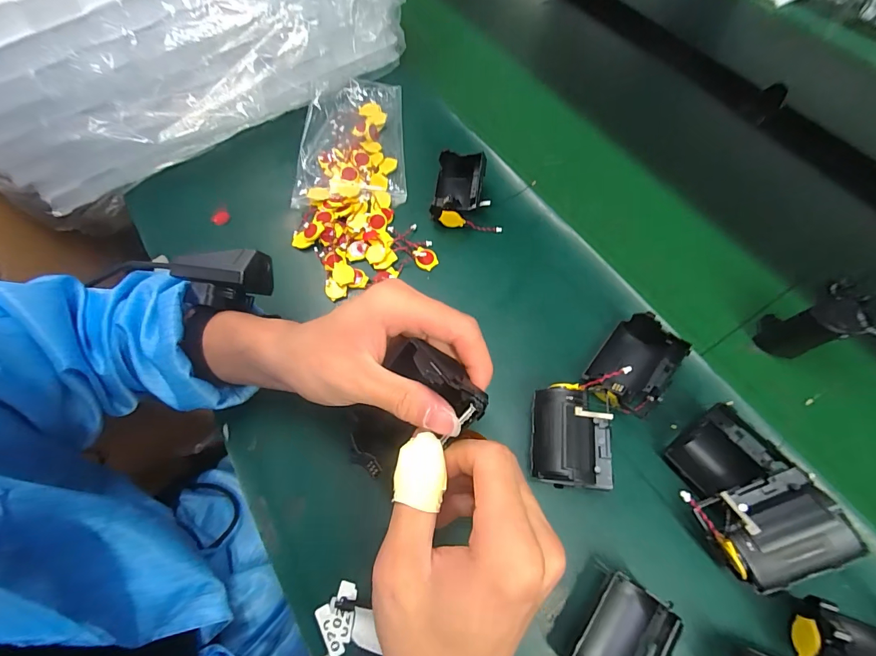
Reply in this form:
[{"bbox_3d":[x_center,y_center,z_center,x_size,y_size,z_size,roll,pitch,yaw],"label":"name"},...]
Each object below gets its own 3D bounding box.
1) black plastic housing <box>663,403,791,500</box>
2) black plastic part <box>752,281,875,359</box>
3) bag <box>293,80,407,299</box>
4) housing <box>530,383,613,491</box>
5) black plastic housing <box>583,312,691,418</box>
[{"bbox_3d":[0.200,0.093,0.286,0.054,0.033,0.055,-34,68,-14],"label":"black plastic housing"},{"bbox_3d":[0.295,0.003,0.312,0.035,0.070,0.049,-35,68,-14],"label":"black plastic part"},{"bbox_3d":[-0.093,-0.158,0.422,0.112,0.022,0.266,-4,64,0],"label":"bag"},{"bbox_3d":[0.095,0.080,0.291,0.054,0.042,0.067,7,65,5],"label":"housing"},{"bbox_3d":[0.154,0.028,0.310,0.053,0.033,0.077,37,71,18],"label":"black plastic housing"}]

